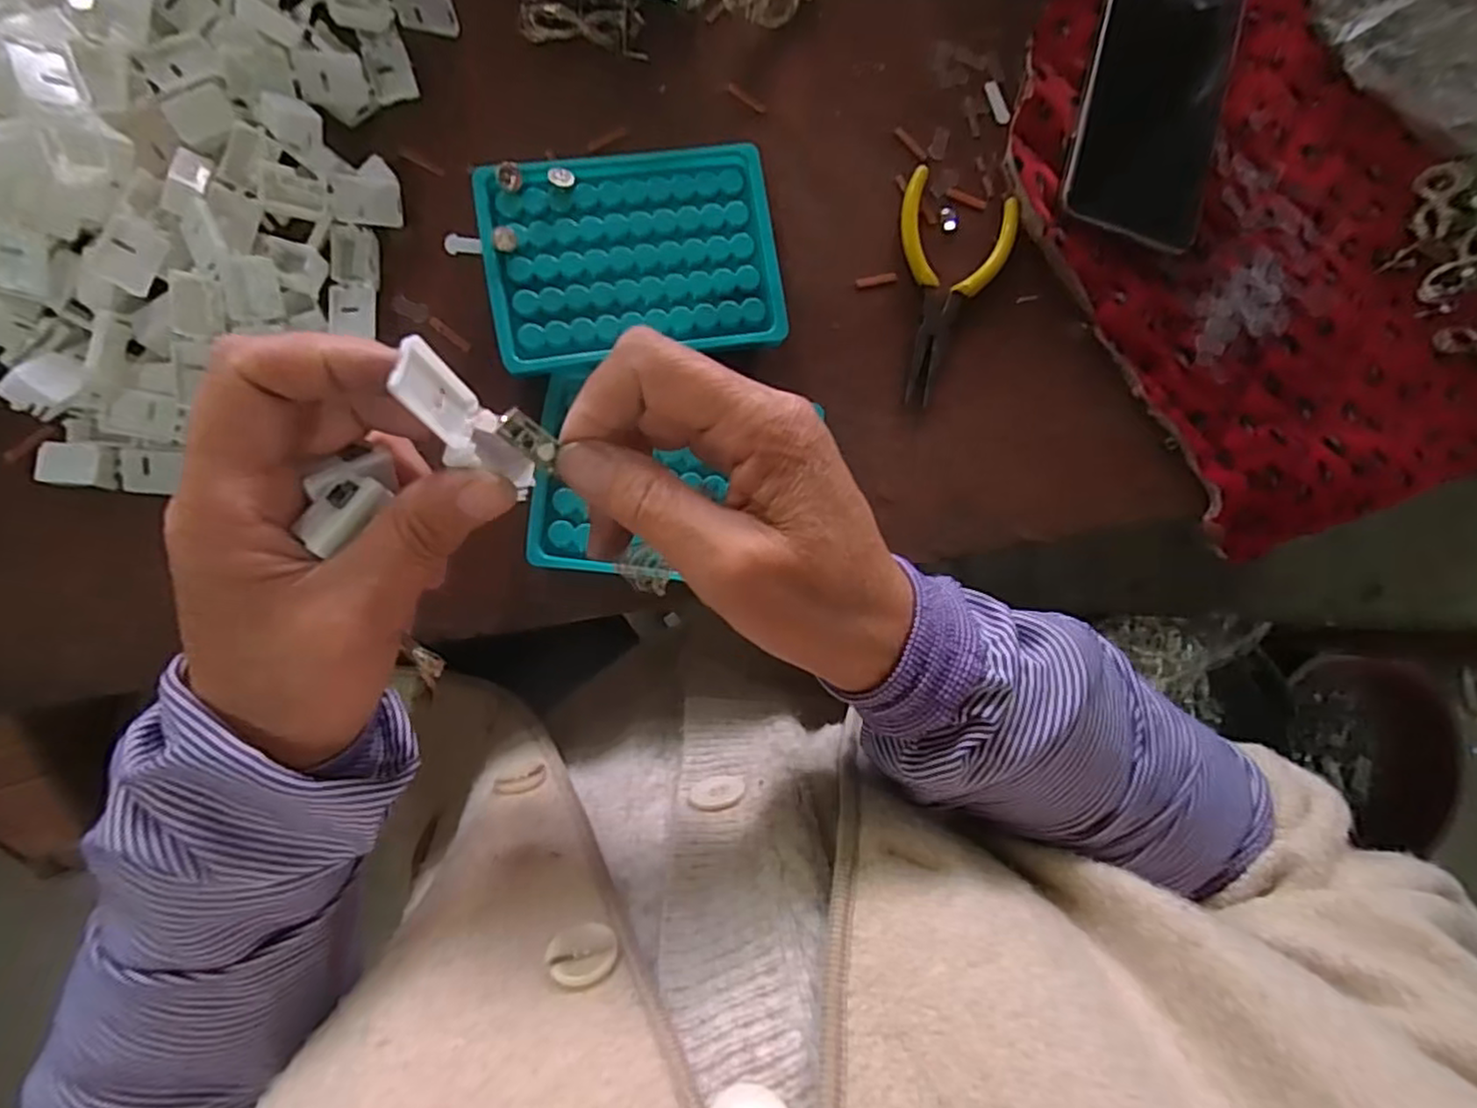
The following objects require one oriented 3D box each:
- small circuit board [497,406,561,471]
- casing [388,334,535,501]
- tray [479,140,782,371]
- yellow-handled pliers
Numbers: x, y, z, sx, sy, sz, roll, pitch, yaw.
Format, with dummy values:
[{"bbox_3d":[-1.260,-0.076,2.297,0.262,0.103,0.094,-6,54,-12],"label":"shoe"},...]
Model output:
[{"bbox_3d":[-0.060,-0.033,0.205,0.009,0.005,0.020,-48,134,-7],"label":"small circuit board"},{"bbox_3d":[-0.081,-0.036,0.204,0.013,0.055,0.025,-20,62,7],"label":"casing"},{"bbox_3d":[-0.050,-0.139,0.335,0.133,0.026,0.094,-10,89,-9],"label":"tray"},{"bbox_3d":[0.104,-0.137,0.360,0.060,0.006,0.118,18,85,-7],"label":"yellow-handled pliers"}]

